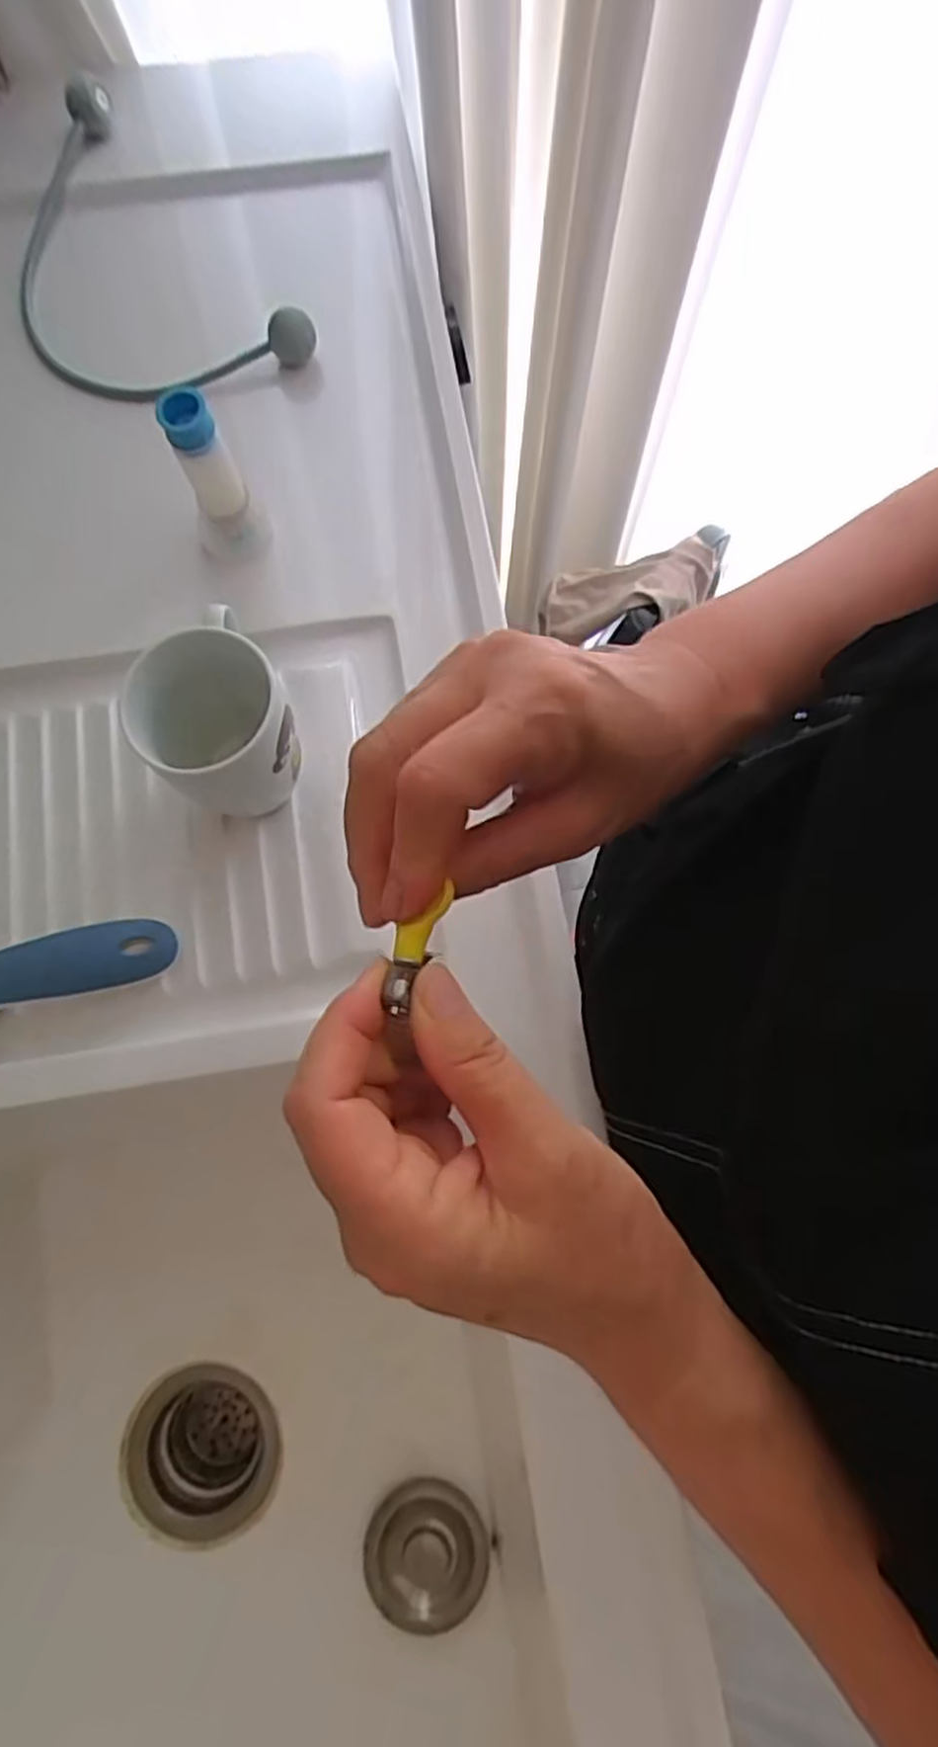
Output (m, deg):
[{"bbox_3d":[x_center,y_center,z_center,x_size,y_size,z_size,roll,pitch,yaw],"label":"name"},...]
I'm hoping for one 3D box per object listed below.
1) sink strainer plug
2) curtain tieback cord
[{"bbox_3d":[-0.032,0.465,0.534,0.086,0.013,0.081,0,74,-1],"label":"sink strainer plug"},{"bbox_3d":[-0.257,-0.436,0.567,0.161,0.056,0.282,-38,78,-10],"label":"curtain tieback cord"}]

